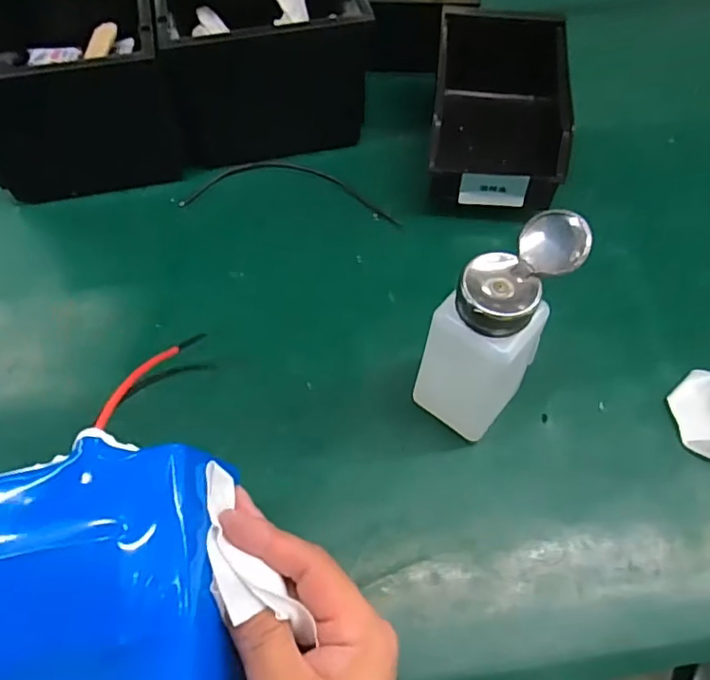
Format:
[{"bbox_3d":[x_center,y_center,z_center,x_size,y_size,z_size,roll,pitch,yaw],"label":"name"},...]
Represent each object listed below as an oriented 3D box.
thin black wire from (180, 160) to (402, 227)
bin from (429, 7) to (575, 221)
[{"bbox_3d":[-0.051,-0.128,0.483,0.178,0.004,0.062,6,60,3],"label":"thin black wire"},{"bbox_3d":[0.115,-0.187,0.476,0.100,0.073,0.183,6,60,3],"label":"bin"}]

